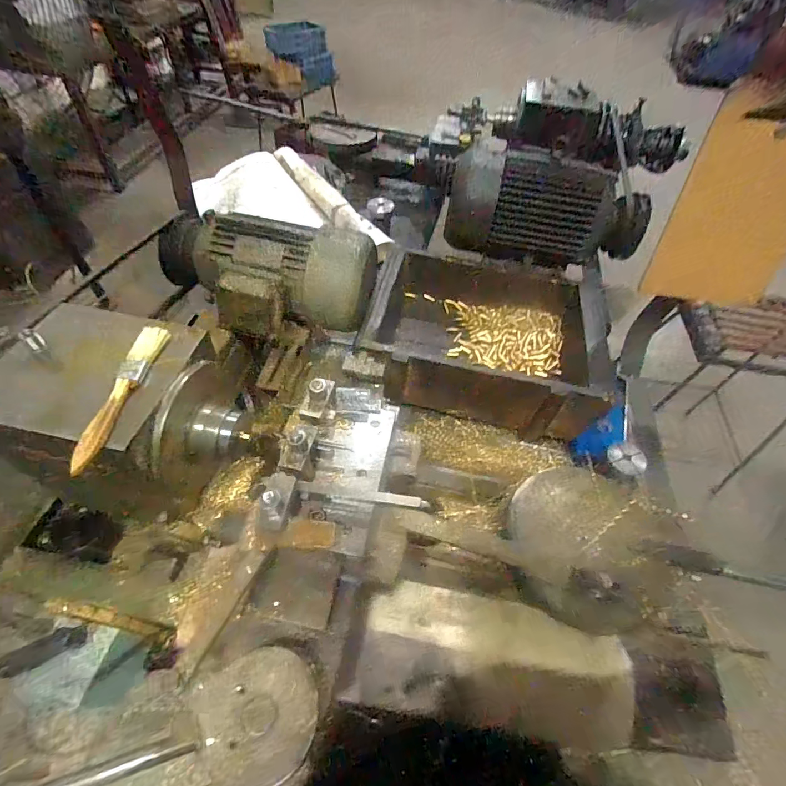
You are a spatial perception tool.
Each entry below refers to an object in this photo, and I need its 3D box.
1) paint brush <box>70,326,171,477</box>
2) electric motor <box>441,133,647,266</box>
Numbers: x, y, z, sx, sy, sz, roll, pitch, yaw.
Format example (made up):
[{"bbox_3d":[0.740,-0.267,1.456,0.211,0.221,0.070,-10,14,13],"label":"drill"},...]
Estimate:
[{"bbox_3d":[-0.253,-0.001,0.378,0.023,0.013,0.161,7,53,1],"label":"paint brush"},{"bbox_3d":[0.303,-0.368,0.819,0.375,0.185,0.173,26,55,15],"label":"electric motor"}]

